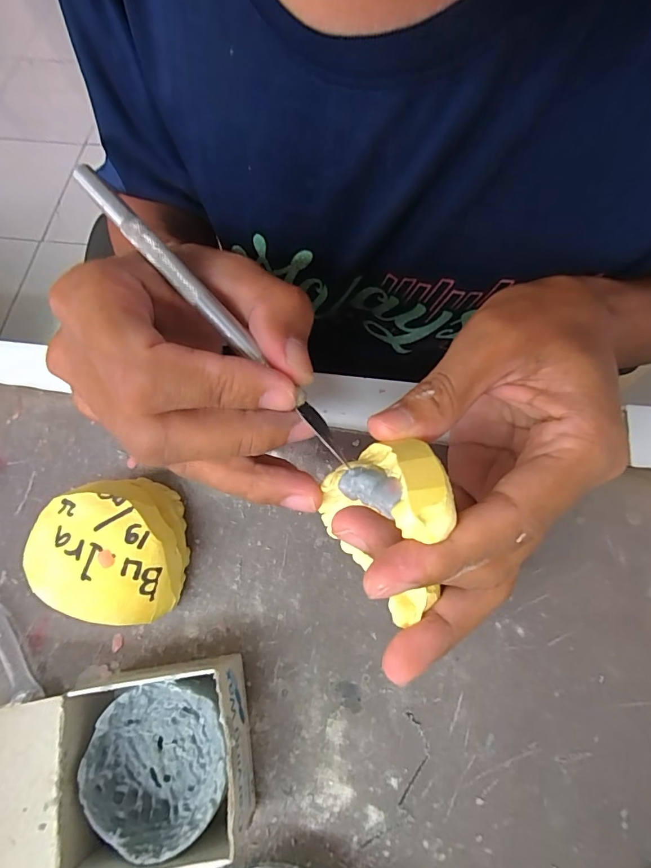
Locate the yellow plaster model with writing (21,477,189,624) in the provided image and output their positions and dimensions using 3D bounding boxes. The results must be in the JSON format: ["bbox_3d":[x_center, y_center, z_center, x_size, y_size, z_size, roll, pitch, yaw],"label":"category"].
[{"bbox_3d":[-0.087,0.048,0.183,0.058,0.035,0.055,-1,70,3],"label":"yellow plaster model with writing"}]

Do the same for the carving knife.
[{"bbox_3d":[-0.040,-0.044,0.146,0.007,0.004,0.137,-42,83,-12],"label":"carving knife"}]

